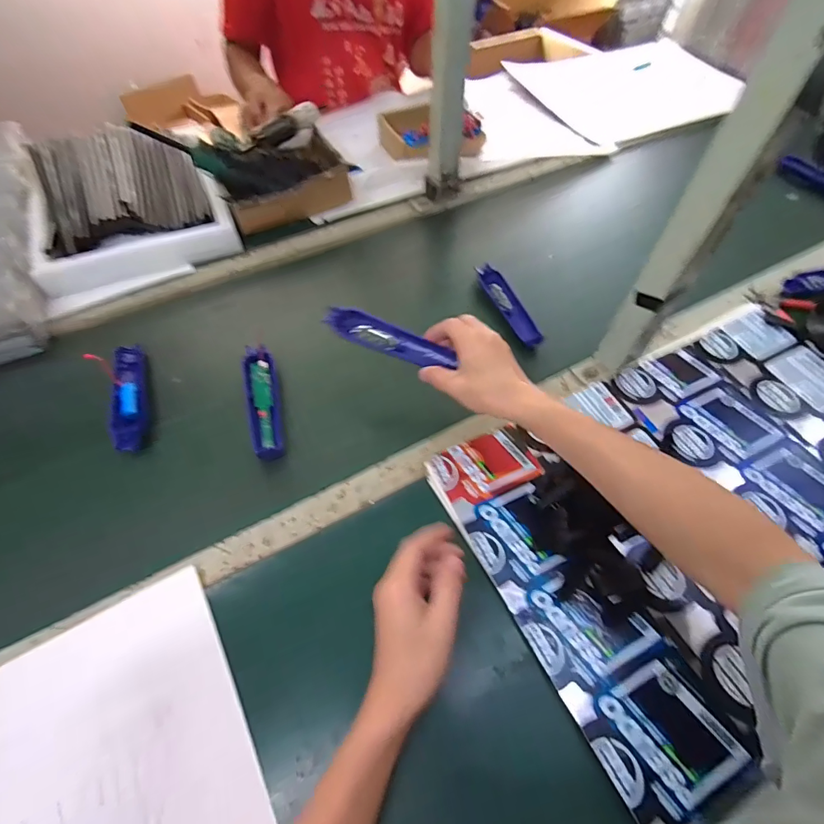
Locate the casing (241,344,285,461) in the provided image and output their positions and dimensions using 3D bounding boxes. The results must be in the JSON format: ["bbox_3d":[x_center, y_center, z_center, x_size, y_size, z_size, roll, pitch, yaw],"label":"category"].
[{"bbox_3d":[-0.187,-0.017,0.549,0.039,0.023,0.161,-13,57,-9],"label":"casing"}]

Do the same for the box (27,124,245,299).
[{"bbox_3d":[-0.469,-0.350,0.728,0.276,0.067,0.381,-23,59,-15],"label":"box"}]

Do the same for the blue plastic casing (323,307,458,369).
[{"bbox_3d":[-0.027,-0.085,0.509,0.154,0.010,0.036,22,80,8],"label":"blue plastic casing"}]

